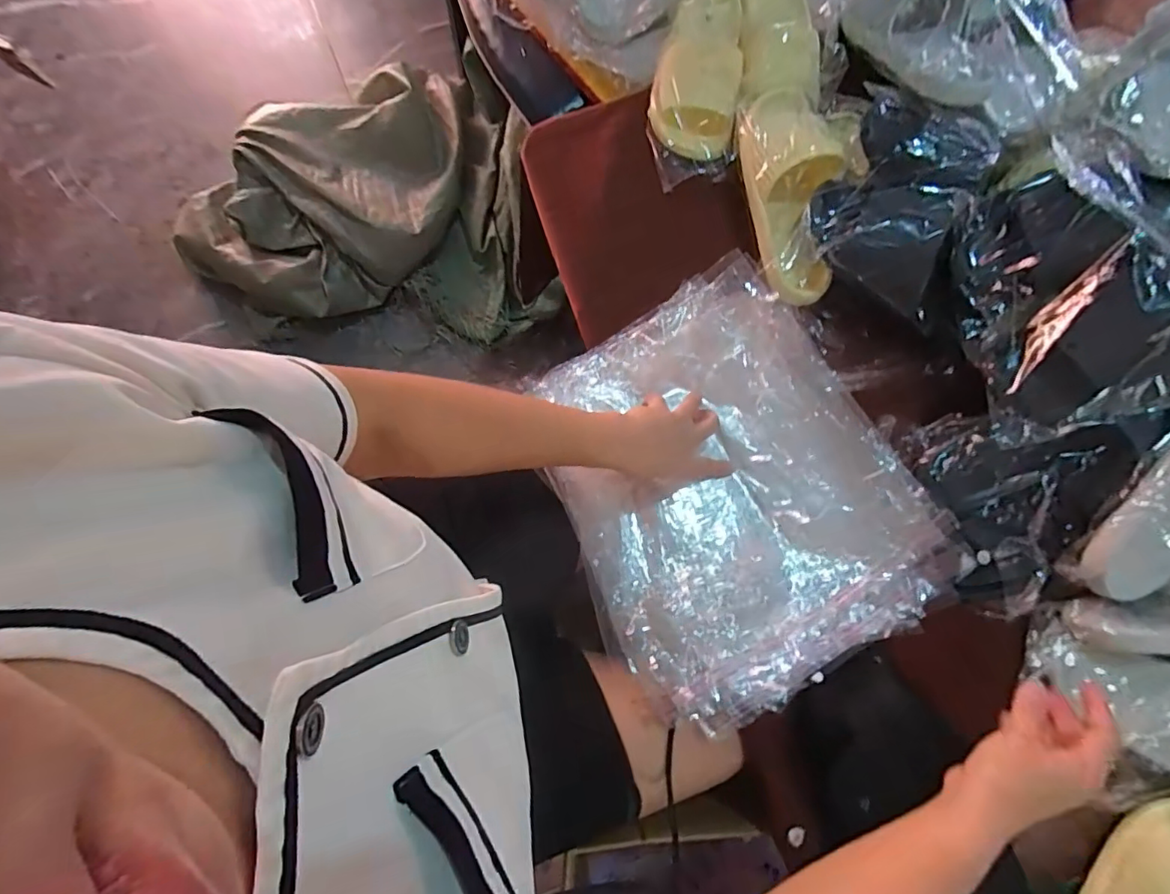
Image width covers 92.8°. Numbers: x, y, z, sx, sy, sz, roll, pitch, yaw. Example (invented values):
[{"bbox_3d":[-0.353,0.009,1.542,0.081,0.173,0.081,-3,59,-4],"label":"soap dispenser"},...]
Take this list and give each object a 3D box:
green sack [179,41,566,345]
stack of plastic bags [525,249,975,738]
[{"bbox_3d":[-0.459,-0.466,1.166,0.738,0.180,0.573,-14,78,-3],"label":"green sack"},{"bbox_3d":[0.149,0.039,0.599,0.346,0.052,0.416,-26,78,-5],"label":"stack of plastic bags"}]

